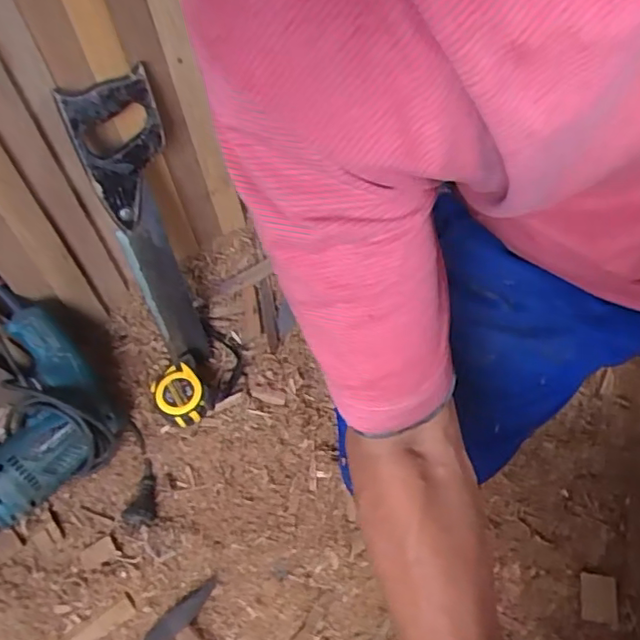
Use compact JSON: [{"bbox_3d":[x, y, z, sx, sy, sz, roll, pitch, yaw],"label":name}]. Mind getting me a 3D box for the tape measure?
[{"bbox_3d":[-0.168,0.087,0.734,0.065,0.046,0.077,-28,71,-13],"label":"tape measure"}]

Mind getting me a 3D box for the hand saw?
[{"bbox_3d":[-0.191,-0.102,0.694,0.087,0.321,0.032,-17,30,-9],"label":"hand saw"}]

